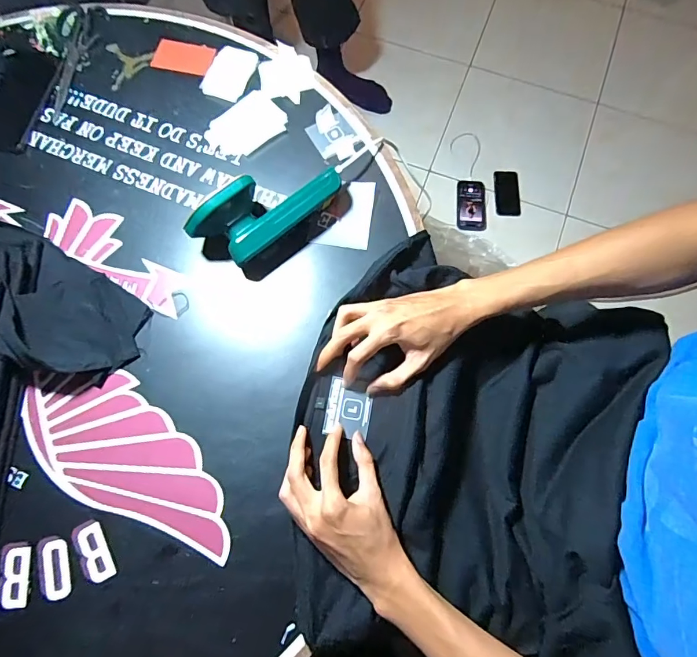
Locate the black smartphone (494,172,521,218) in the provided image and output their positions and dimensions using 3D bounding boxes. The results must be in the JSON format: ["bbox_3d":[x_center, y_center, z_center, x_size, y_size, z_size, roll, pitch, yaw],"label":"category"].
[{"bbox_3d":[0.450,-0.383,1.190,0.073,0.007,0.138,1,75,1],"label":"black smartphone"}]

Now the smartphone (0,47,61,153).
[{"bbox_3d":[-0.474,-0.329,0.595,0.076,0.016,0.175,11,76,3],"label":"smartphone"}]

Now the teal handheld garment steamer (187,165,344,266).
[{"bbox_3d":[-0.097,-0.147,0.510,0.187,0.076,0.079,-37,78,-9],"label":"teal handheld garment steamer"}]

